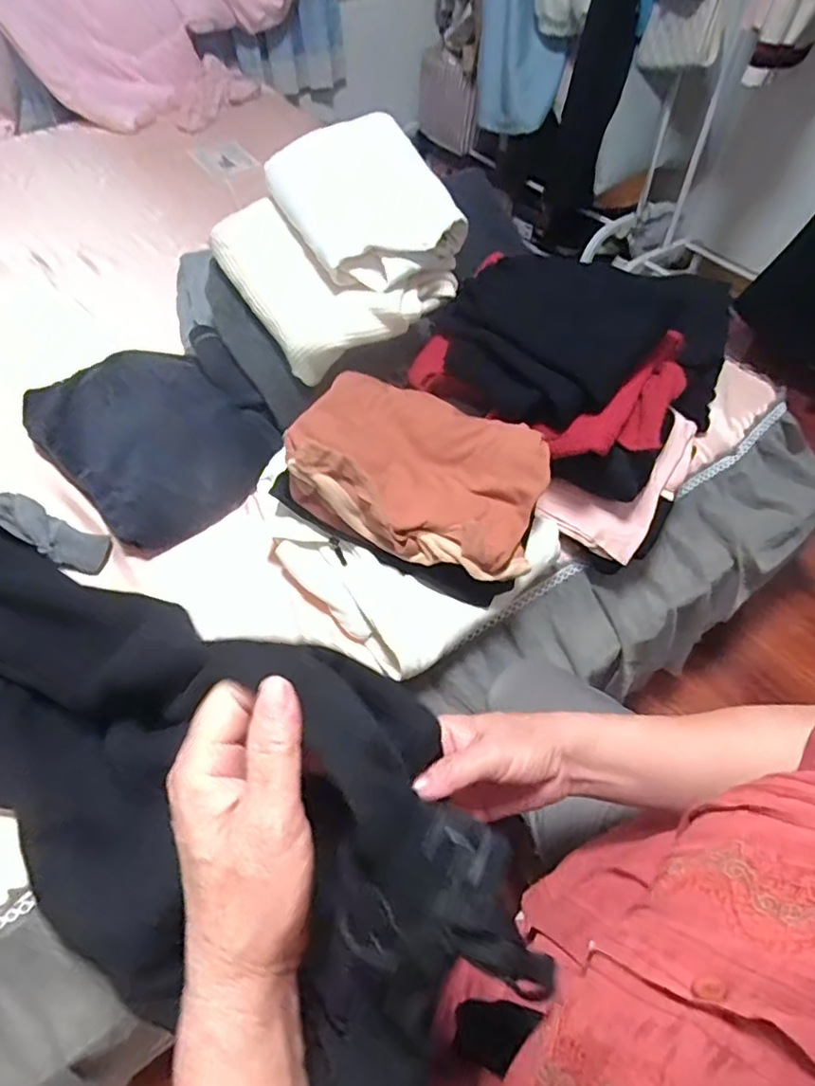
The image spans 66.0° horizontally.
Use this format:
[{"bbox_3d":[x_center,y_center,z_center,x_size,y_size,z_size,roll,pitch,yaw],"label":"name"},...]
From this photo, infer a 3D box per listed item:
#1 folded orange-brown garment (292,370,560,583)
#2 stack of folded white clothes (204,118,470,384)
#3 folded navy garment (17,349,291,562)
[{"bbox_3d":[0.017,-0.087,0.712,0.277,0.088,0.189,17,54,12],"label":"folded orange-brown garment"},{"bbox_3d":[-0.082,-0.401,0.839,0.281,0.164,0.312,-27,57,-20],"label":"stack of folded white clothes"},{"bbox_3d":[-0.354,-0.150,0.867,0.241,0.094,0.330,-38,62,-26],"label":"folded navy garment"}]

